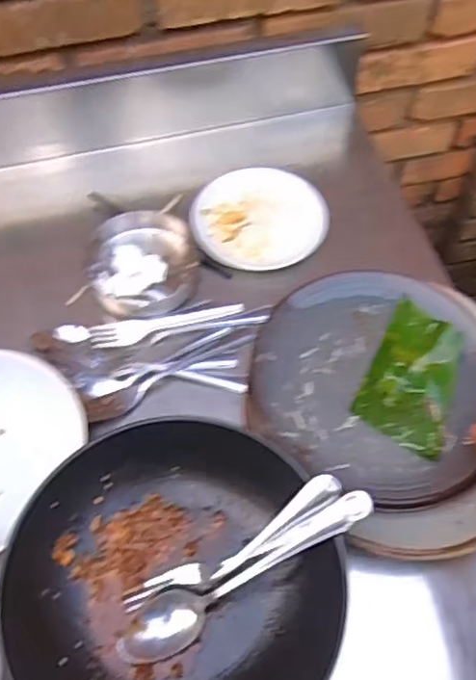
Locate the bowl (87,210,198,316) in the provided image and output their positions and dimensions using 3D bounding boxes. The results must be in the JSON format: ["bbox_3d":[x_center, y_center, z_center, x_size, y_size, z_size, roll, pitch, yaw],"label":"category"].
[{"bbox_3d":[-0.098,-0.078,0.668,0.113,0.055,0.101,-10,58,-8],"label":"bowl"}]

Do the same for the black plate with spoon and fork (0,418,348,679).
[{"bbox_3d":[-0.046,0.180,0.476,0.232,0.045,0.235,1,57,-1],"label":"black plate with spoon and fork"}]

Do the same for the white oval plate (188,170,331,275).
[{"bbox_3d":[0.024,-0.138,0.725,0.148,0.034,0.128,-9,58,-7],"label":"white oval plate"}]

